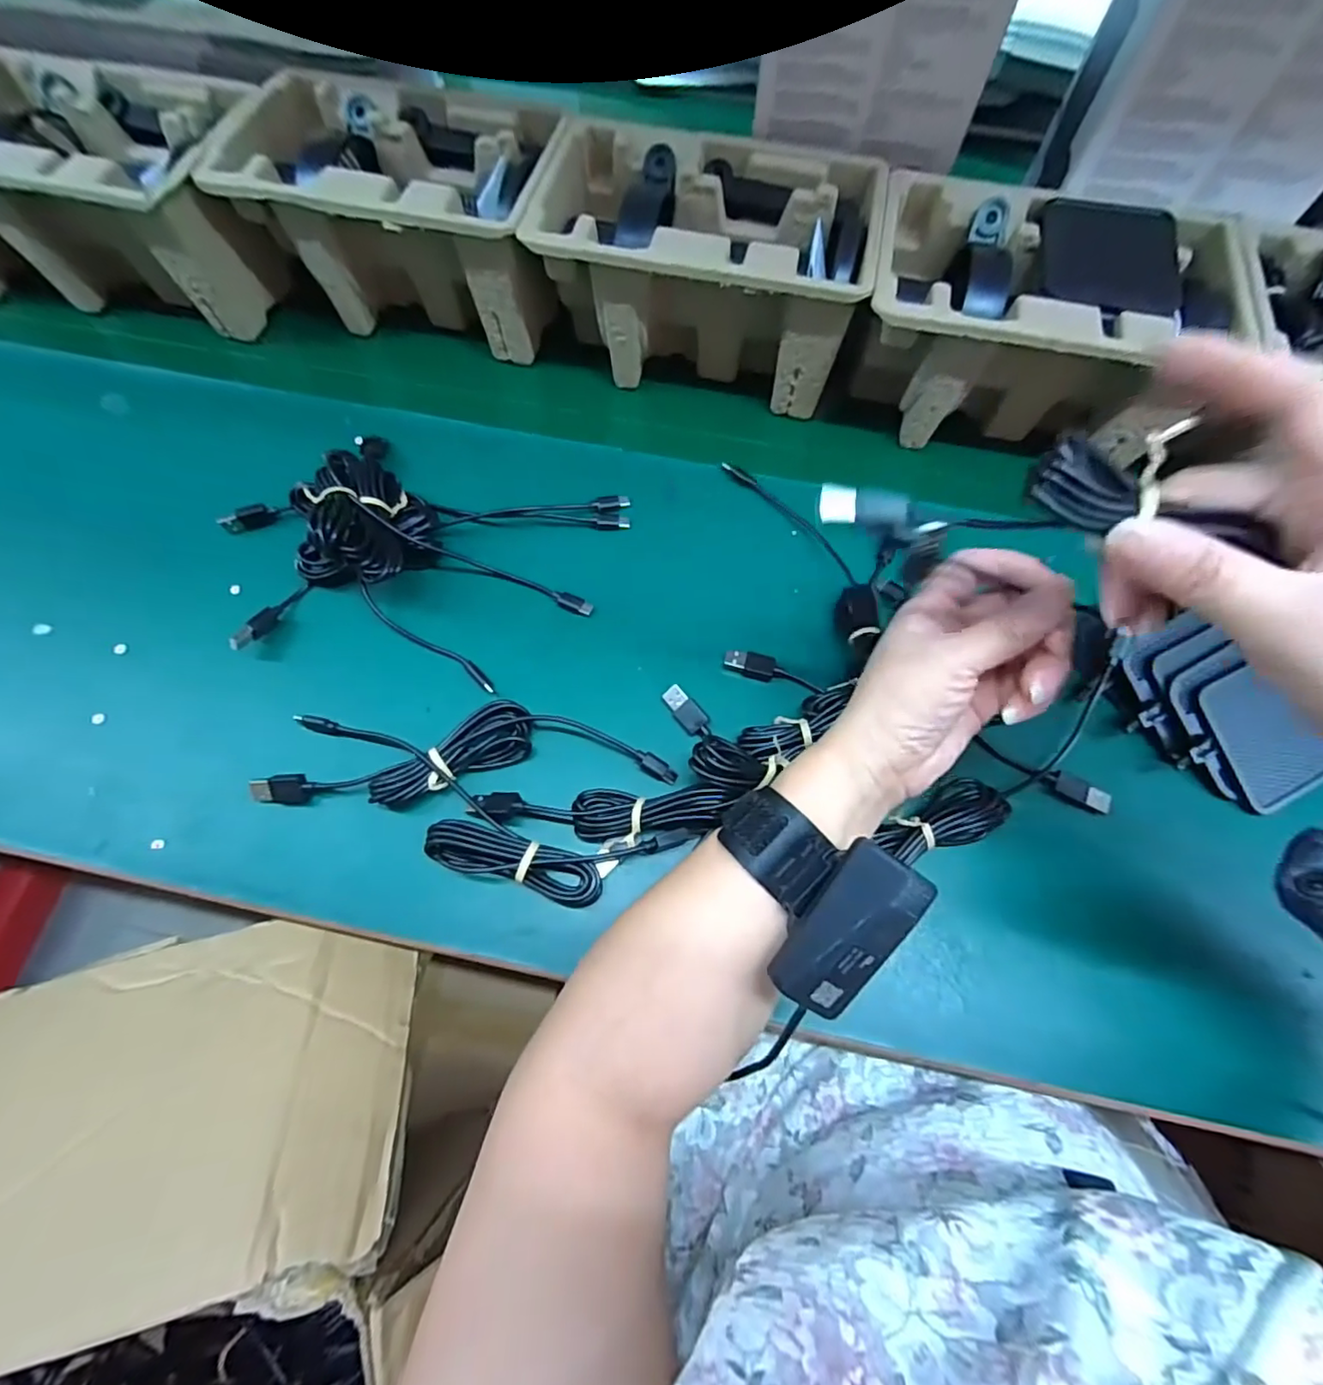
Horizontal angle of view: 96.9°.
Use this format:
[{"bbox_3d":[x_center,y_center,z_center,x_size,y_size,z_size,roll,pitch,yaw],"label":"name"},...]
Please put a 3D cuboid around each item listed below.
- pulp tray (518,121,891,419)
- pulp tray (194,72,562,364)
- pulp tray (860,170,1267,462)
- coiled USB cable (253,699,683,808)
[{"bbox_3d":[0.032,-0.303,0.435,0.218,0.114,0.138,11,67,3],"label":"pulp tray"},{"bbox_3d":[-0.186,-0.351,0.449,0.222,0.112,0.147,10,67,3],"label":"pulp tray"},{"bbox_3d":[0.249,-0.251,0.413,0.225,0.105,0.143,13,67,4],"label":"pulp tray"},{"bbox_3d":[-0.111,0.034,0.335,0.225,0.020,0.052,-5,67,-4],"label":"coiled USB cable"}]

